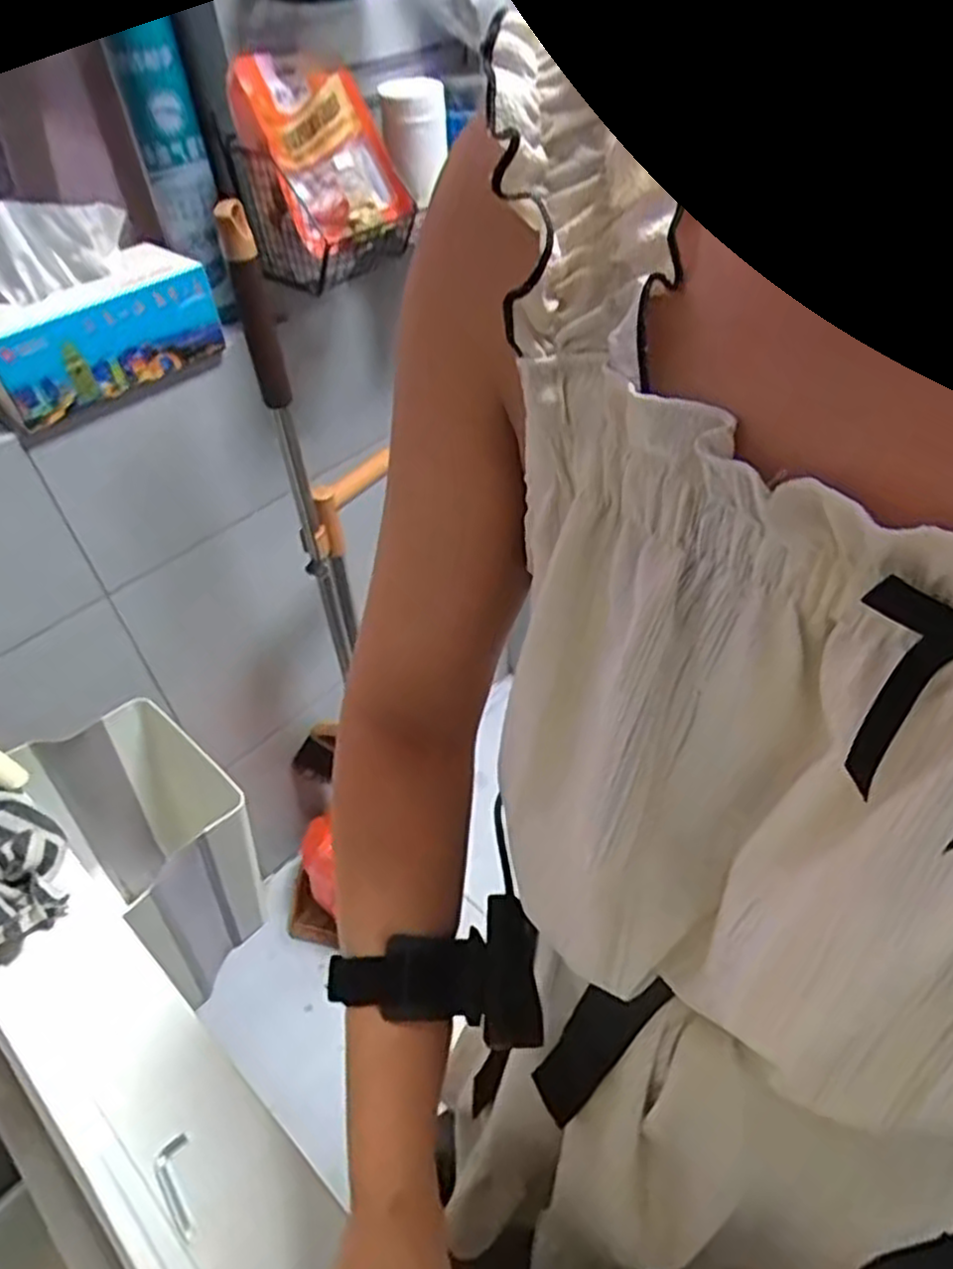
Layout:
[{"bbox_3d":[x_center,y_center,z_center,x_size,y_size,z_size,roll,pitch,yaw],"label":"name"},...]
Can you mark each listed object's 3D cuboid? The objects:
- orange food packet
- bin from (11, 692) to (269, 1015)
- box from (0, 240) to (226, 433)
[{"bbox_3d":[-0.155,-0.488,0.756,0.140,0.169,0.029,-42,25,-25],"label":"orange food packet"},{"bbox_3d":[-0.316,0.226,0.827,0.159,0.245,0.238,-36,54,-27],"label":"bin"},{"bbox_3d":[-0.401,-0.324,0.801,0.115,0.094,0.260,34,57,31],"label":"box"}]

